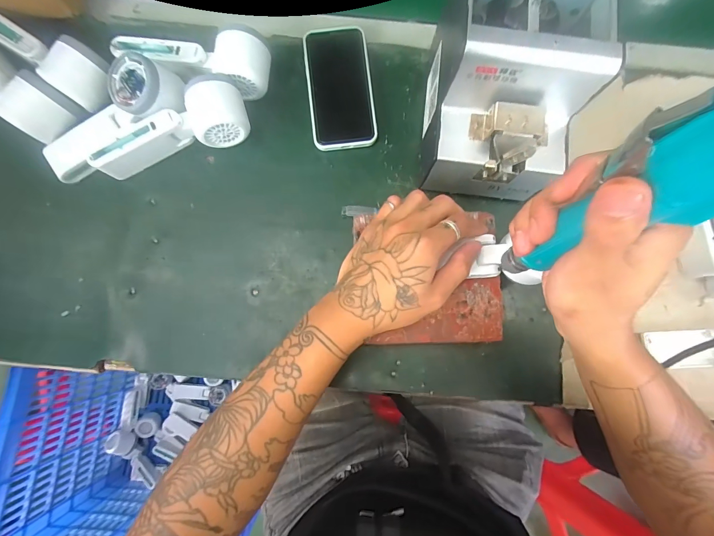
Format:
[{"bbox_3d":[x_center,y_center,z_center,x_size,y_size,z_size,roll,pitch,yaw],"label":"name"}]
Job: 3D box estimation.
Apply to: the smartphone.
[{"bbox_3d":[-0.020,-0.211,0.394,0.073,0.006,0.146,-7,87,-1],"label":"smartphone"}]

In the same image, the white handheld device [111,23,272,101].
[{"bbox_3d":[-0.181,-0.232,0.373,0.168,0.049,0.064,8,82,0],"label":"white handheld device"}]

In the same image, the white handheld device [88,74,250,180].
[{"bbox_3d":[-0.200,-0.150,0.367,0.161,0.051,0.056,-17,83,-4],"label":"white handheld device"}]

